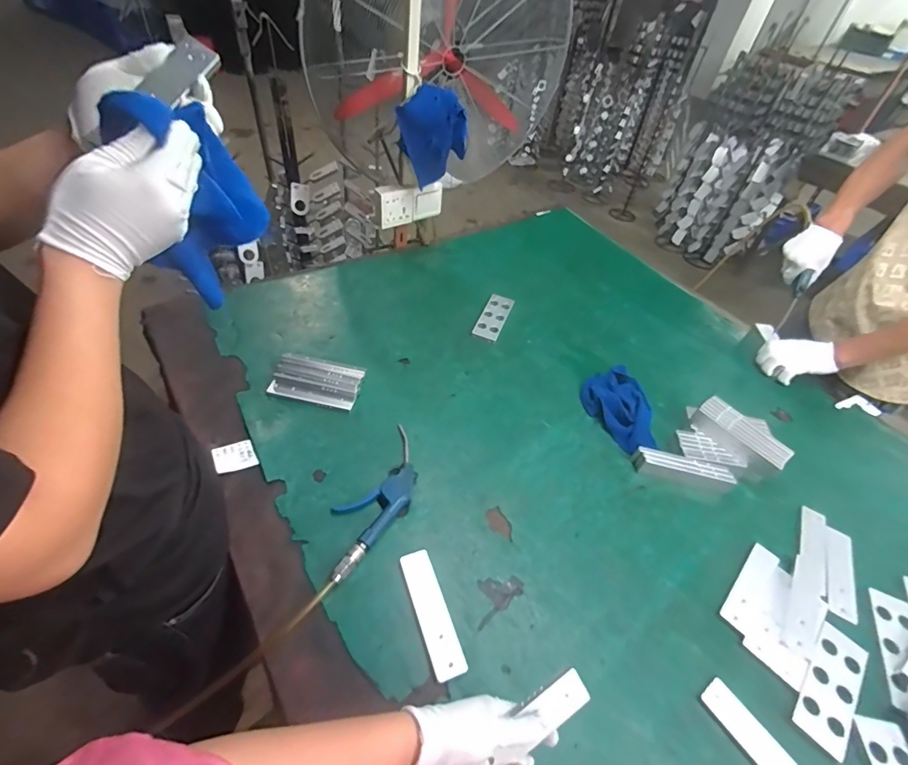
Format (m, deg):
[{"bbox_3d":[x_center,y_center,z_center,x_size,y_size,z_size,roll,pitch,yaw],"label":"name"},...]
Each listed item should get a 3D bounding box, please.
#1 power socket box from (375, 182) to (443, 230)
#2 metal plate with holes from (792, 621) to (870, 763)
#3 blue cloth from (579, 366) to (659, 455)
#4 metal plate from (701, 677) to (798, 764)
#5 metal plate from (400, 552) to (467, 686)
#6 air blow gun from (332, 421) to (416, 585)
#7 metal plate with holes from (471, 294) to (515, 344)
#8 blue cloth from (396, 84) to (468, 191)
[{"bbox_3d":[-0.109,-0.445,1.100,0.174,0.087,0.043,-24,55,-28],"label":"power socket box"},{"bbox_3d":[0.497,0.399,0.577,0.165,0.009,0.059,-33,58,-32],"label":"metal plate with holes"},{"bbox_3d":[0.327,0.046,0.876,0.127,0.033,0.210,-5,48,-12],"label":"blue cloth"},{"bbox_3d":[0.371,0.436,0.520,0.041,0.012,0.154,-22,53,-25],"label":"metal plate"},{"bbox_3d":[-0.029,0.303,0.583,0.044,0.011,0.158,-13,49,-19],"label":"metal plate"},{"bbox_3d":[-0.121,0.176,0.684,0.089,0.021,0.260,27,49,18],"label":"air blow gun"},{"bbox_3d":[0.095,-0.155,1.044,0.061,0.013,0.164,19,47,11],"label":"metal plate with holes"},{"bbox_3d":[-0.047,-0.543,0.977,0.152,0.176,0.045,-4,48,-12],"label":"blue cloth"}]

